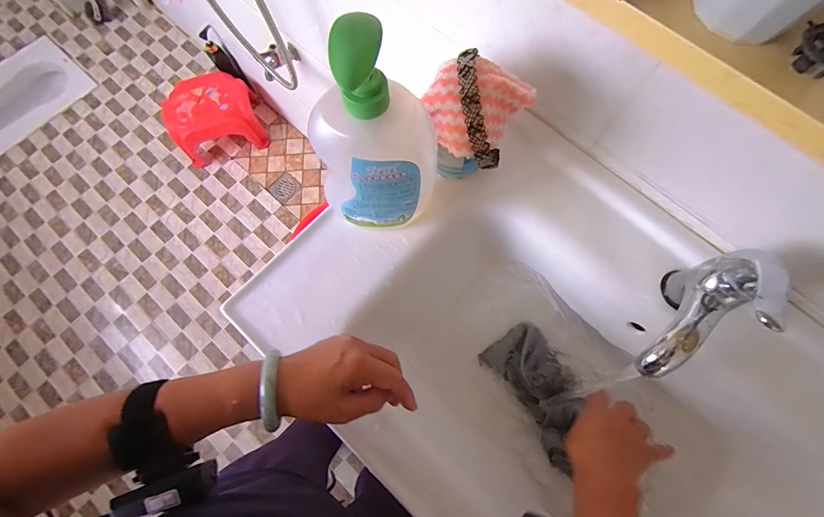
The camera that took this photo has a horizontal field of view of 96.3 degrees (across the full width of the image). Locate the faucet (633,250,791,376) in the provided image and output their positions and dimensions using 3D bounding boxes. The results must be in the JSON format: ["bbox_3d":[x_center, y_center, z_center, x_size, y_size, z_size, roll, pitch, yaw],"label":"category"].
[{"bbox_3d":[0.280,0.050,0.352,0.138,0.120,0.049,-39,78,-11],"label":"faucet"}]

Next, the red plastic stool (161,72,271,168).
[{"bbox_3d":[-0.801,-0.590,1.487,0.317,0.201,0.299,-21,75,-6],"label":"red plastic stool"}]

